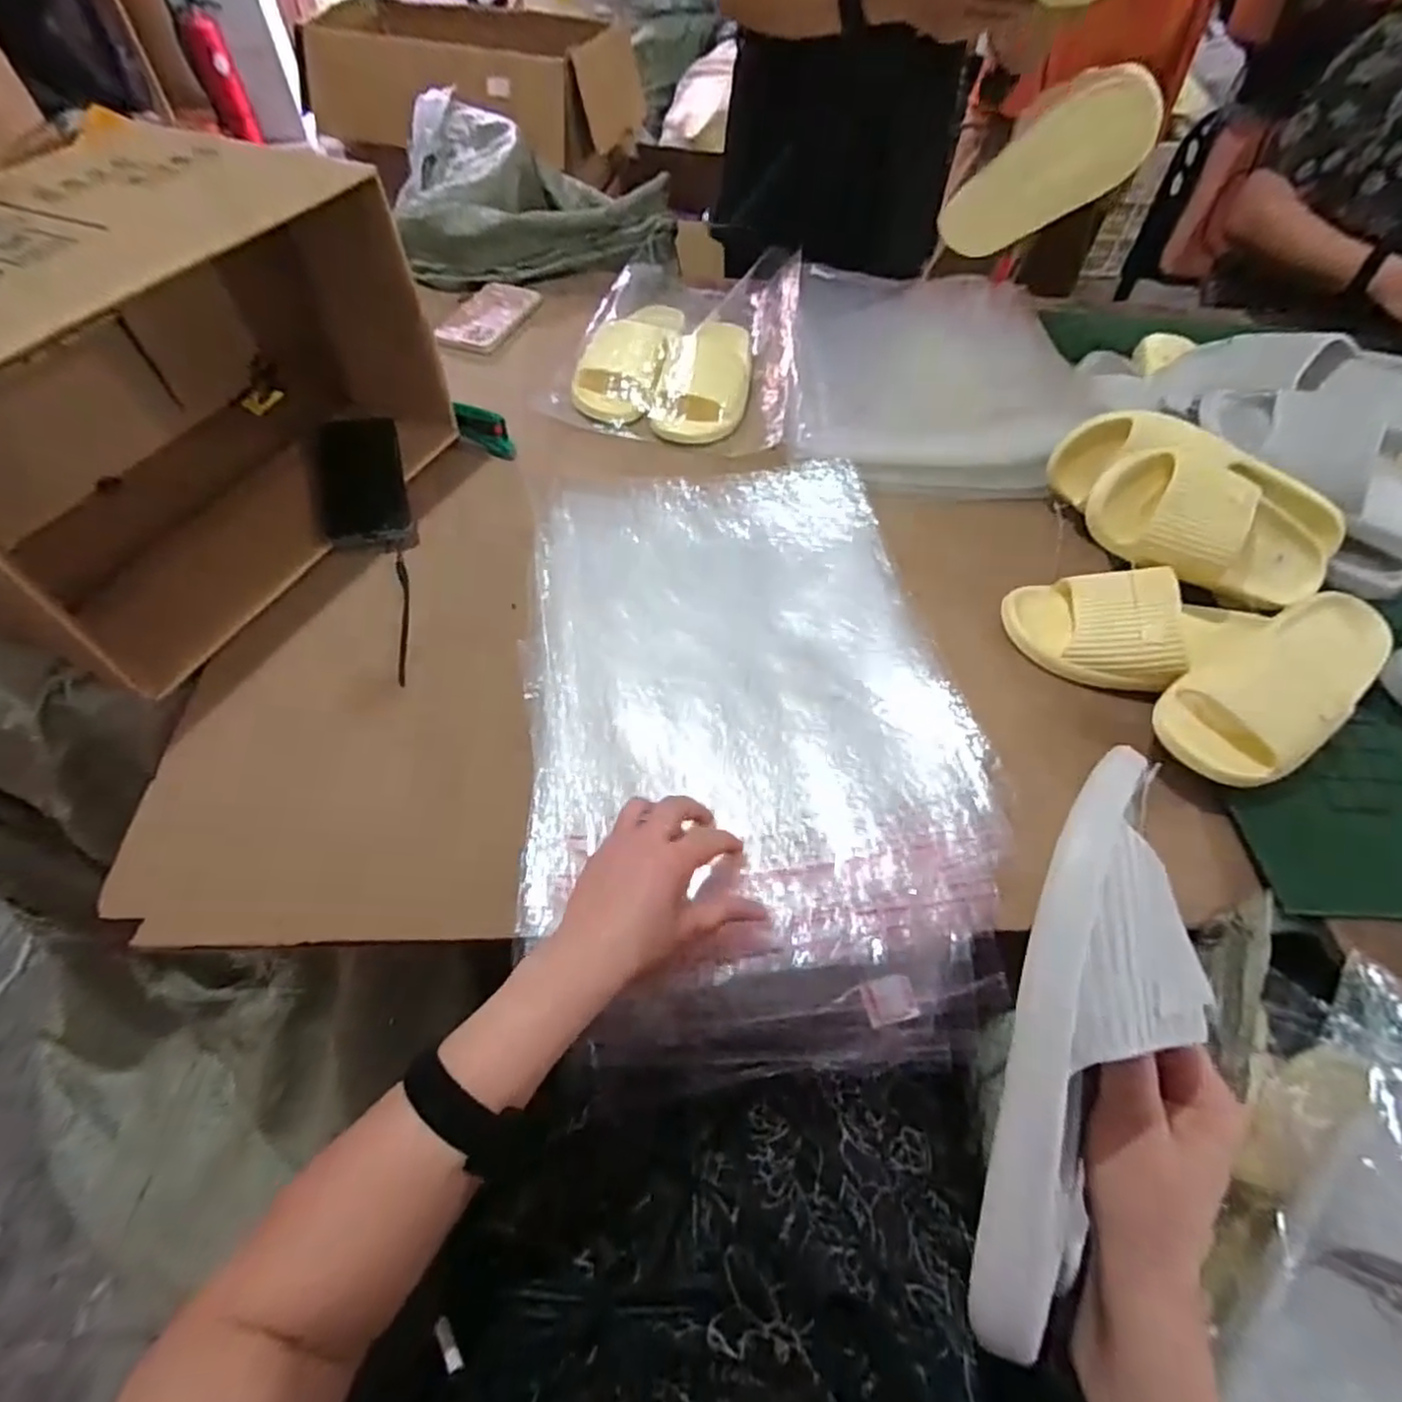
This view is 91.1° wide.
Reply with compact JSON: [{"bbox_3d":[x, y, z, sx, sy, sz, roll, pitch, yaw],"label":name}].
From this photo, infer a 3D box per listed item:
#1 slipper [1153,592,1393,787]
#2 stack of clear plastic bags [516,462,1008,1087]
[{"bbox_3d":[0.492,-0.017,0.580,0.233,0.060,0.108,-27,61,-17],"label":"slipper"},{"bbox_3d":[0.036,0.010,0.580,0.343,0.054,0.529,-3,60,-5],"label":"stack of clear plastic bags"}]

